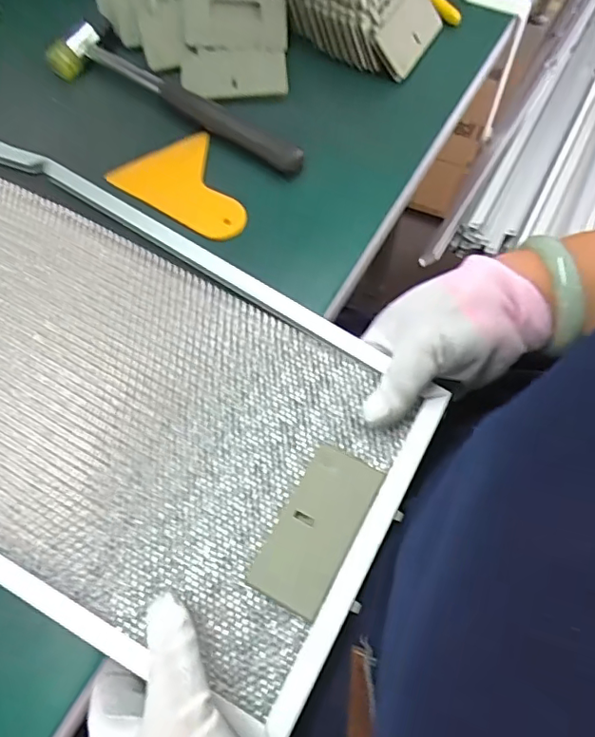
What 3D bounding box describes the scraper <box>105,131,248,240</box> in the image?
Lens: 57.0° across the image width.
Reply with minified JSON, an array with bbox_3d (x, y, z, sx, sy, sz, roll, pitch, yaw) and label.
[{"bbox_3d":[-0.084,-0.131,0.410,0.076,0.008,0.103,-32,69,-12],"label":"scraper"}]

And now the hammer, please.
[{"bbox_3d":[-0.097,-0.216,0.436,0.236,0.026,0.048,28,70,14],"label":"hammer"}]

